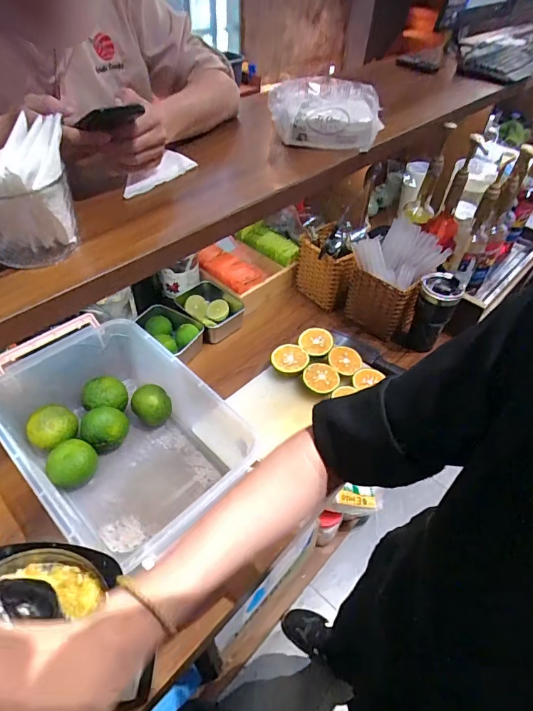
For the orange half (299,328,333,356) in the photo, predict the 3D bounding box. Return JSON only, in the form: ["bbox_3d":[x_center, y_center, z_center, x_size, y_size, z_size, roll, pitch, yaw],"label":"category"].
[{"bbox_3d":[0.099,-0.021,0.850,0.066,0.035,0.072,2,47,-2],"label":"orange half"}]

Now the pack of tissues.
[{"bbox_3d":[0.105,-0.439,0.752,0.194,0.082,0.117,4,47,-1],"label":"pack of tissues"}]

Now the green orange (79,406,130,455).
[{"bbox_3d":[-0.261,0.124,0.684,0.061,0.067,0.067,2,47,-2],"label":"green orange"}]

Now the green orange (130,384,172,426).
[{"bbox_3d":[-0.199,0.091,0.728,0.055,0.069,0.060,2,47,-2],"label":"green orange"}]

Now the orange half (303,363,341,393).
[{"bbox_3d":[0.103,0.045,0.784,0.068,0.028,0.064,8,48,4],"label":"orange half"}]

